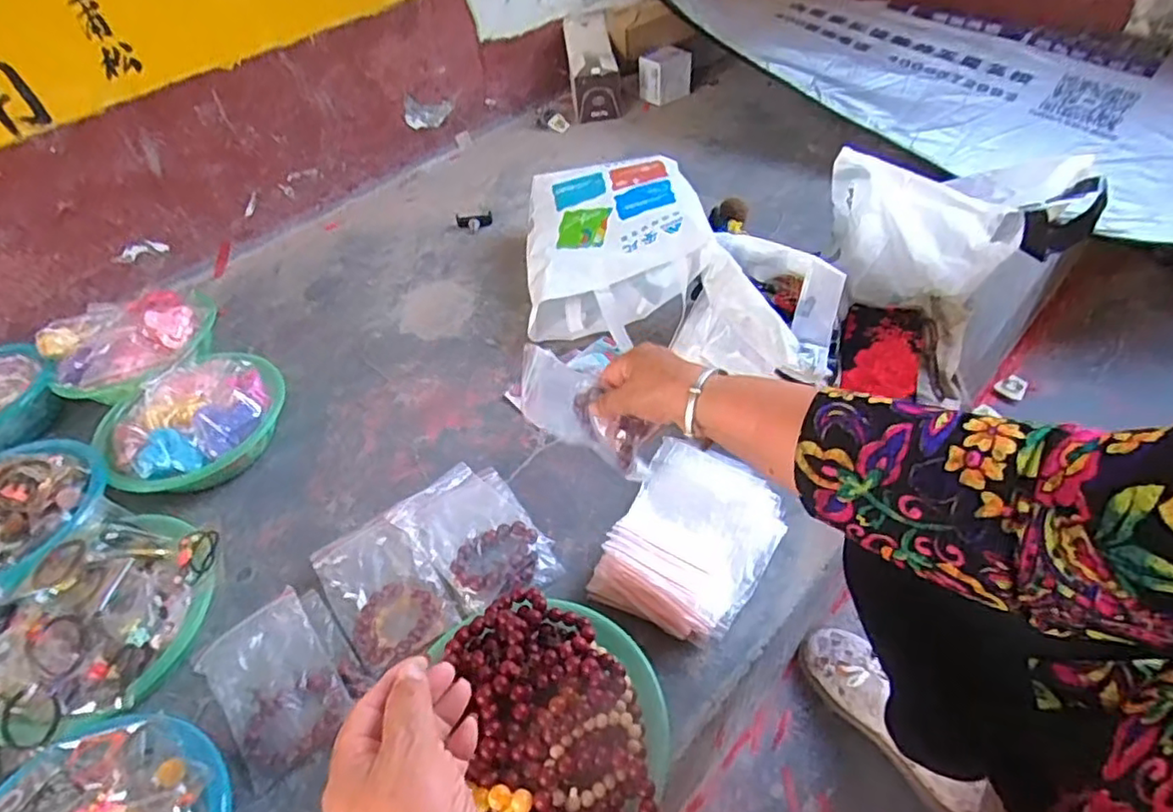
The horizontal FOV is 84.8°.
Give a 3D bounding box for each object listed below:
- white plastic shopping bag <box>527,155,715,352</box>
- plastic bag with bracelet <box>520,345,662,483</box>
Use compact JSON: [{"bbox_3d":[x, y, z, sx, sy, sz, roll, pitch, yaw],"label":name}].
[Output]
[{"bbox_3d":[0.037,-0.264,1.048,0.276,0.150,0.326,-7,46,1],"label":"white plastic shopping bag"},{"bbox_3d":[-0.003,0.012,0.589,0.142,0.097,0.026,31,57,31],"label":"plastic bag with bracelet"}]

